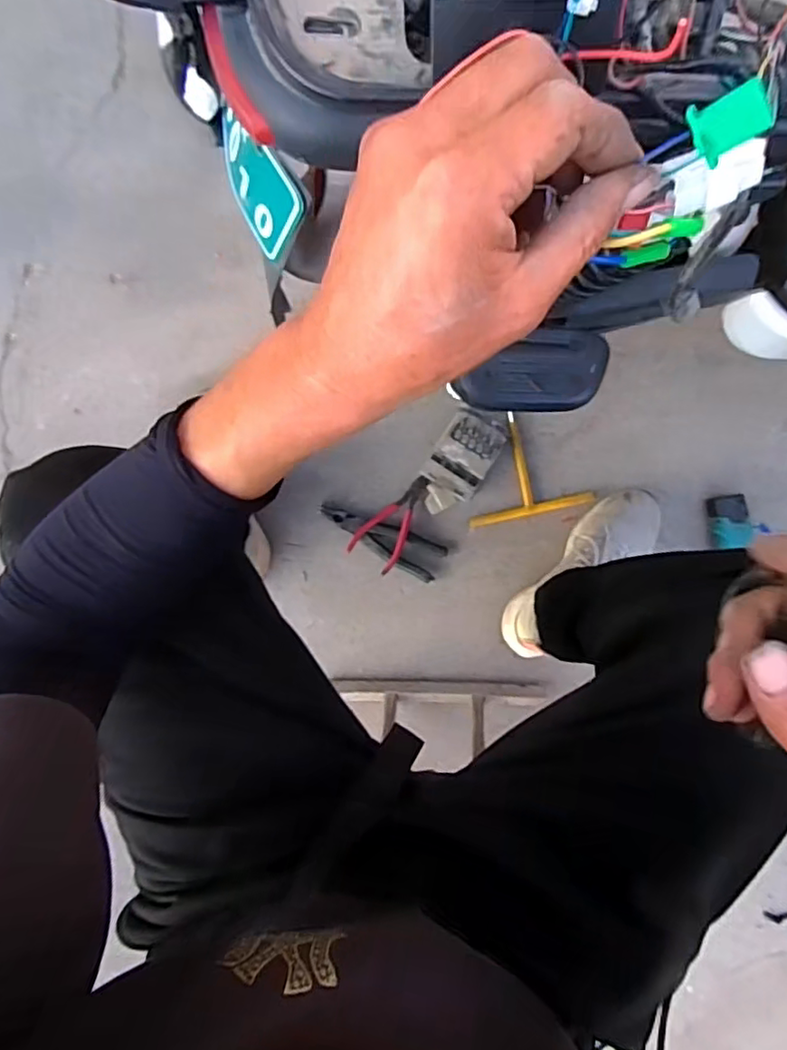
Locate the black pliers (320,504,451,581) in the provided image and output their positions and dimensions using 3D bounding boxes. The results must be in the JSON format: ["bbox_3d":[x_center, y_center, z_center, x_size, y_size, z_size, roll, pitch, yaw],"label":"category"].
[{"bbox_3d":[-0.018,0.019,0.855,0.185,0.017,0.055,25,91,-3],"label":"black pliers"}]

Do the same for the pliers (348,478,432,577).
[{"bbox_3d":[0.005,-0.005,0.852,0.067,0.028,0.144,39,90,-3],"label":"pliers"}]

